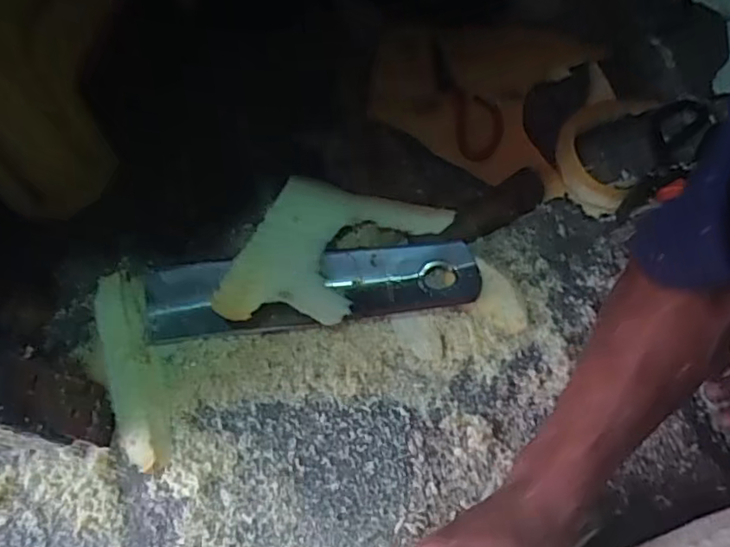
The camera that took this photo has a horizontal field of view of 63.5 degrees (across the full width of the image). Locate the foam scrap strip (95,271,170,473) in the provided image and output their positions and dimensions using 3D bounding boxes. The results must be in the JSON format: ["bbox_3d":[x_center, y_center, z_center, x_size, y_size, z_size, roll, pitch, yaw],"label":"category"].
[{"bbox_3d":[-0.216,0.082,0.544,0.048,0.018,0.196,-17,63,-6],"label":"foam scrap strip"}]

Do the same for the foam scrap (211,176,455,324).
[{"bbox_3d":[-0.029,-0.015,0.558,0.173,0.038,0.175,16,64,11],"label":"foam scrap"}]

